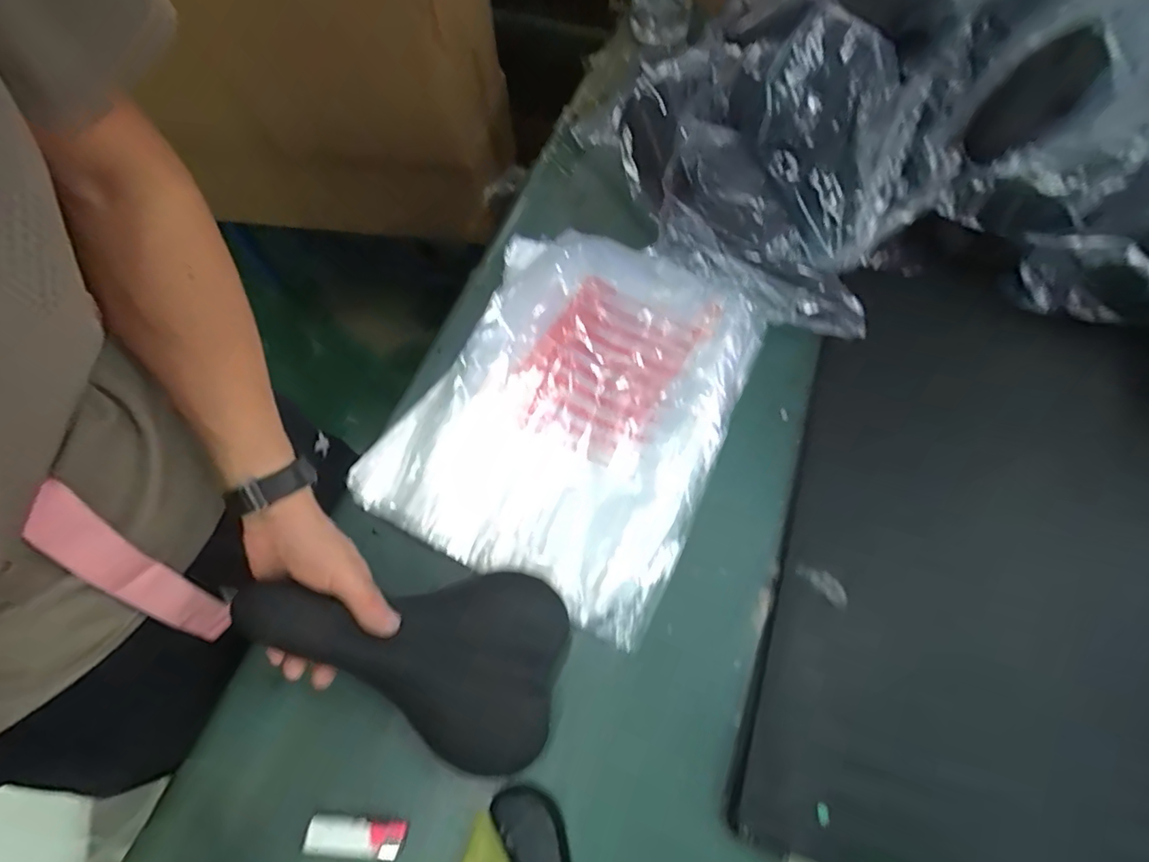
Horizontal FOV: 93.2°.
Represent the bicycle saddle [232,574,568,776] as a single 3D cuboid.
[{"bbox_3d":[-0.136,0.174,0.439,0.245,0.066,0.146,9,63,4],"label":"bicycle saddle"}]

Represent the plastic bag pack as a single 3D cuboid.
[{"bbox_3d":[0.004,-0.042,0.617,0.334,0.040,0.438,23,66,14],"label":"plastic bag pack"}]

